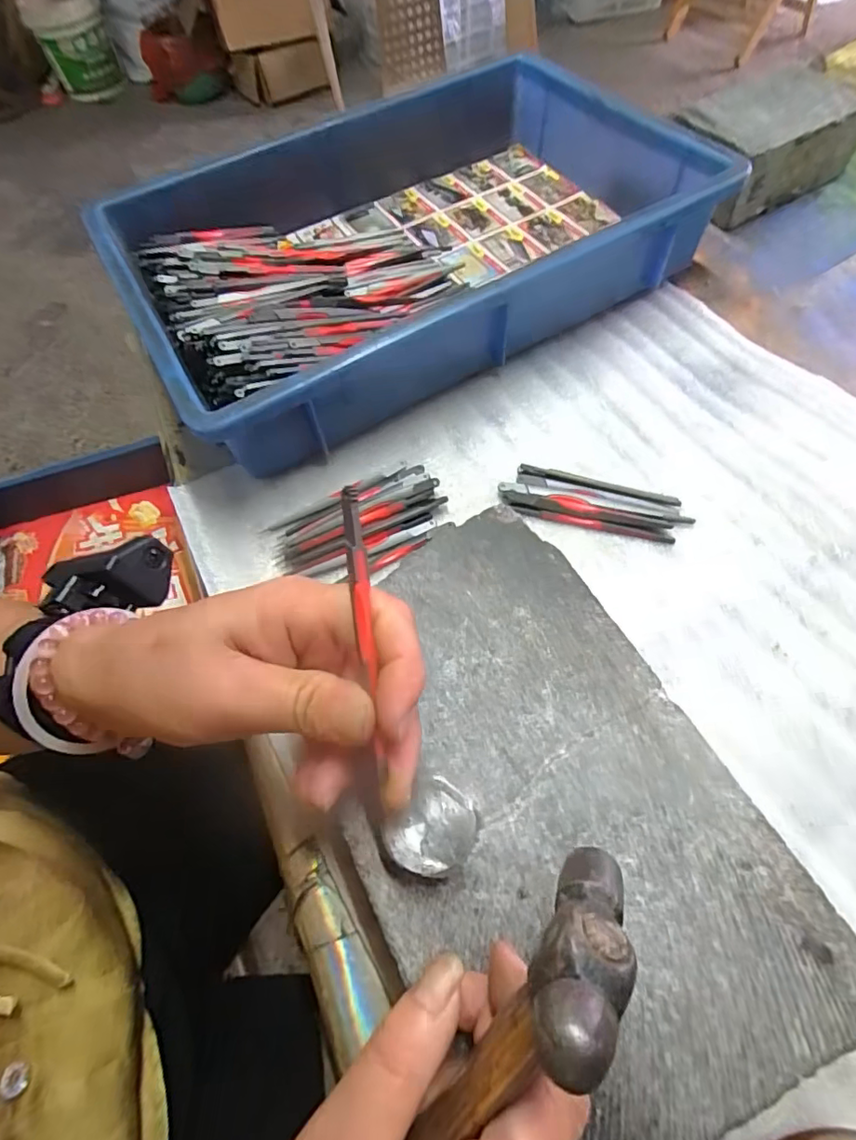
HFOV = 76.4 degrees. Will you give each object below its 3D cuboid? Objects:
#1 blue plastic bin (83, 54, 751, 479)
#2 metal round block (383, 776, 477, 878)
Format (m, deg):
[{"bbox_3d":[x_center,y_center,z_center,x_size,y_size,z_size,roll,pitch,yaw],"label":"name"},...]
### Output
[{"bbox_3d":[-0.023,-0.275,0.440,0.424,0.078,0.299,-29,64,-12],"label":"blue plastic bin"},{"bbox_3d":[0.003,0.102,0.212,0.028,0.021,0.033,35,70,20],"label":"metal round block"}]

